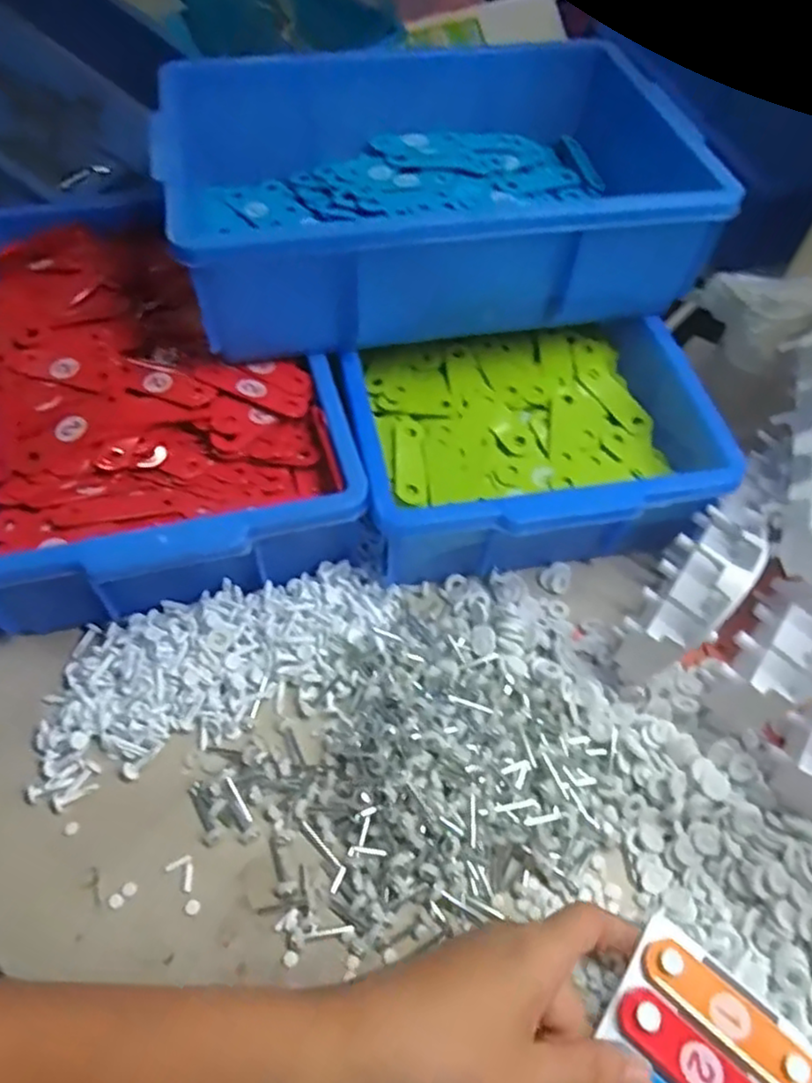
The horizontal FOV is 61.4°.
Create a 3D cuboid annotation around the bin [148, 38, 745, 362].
[{"bbox_3d":[0.012,-0.273,0.509,0.358,0.098,0.255,-9,59,-8],"label":"bin"}]

